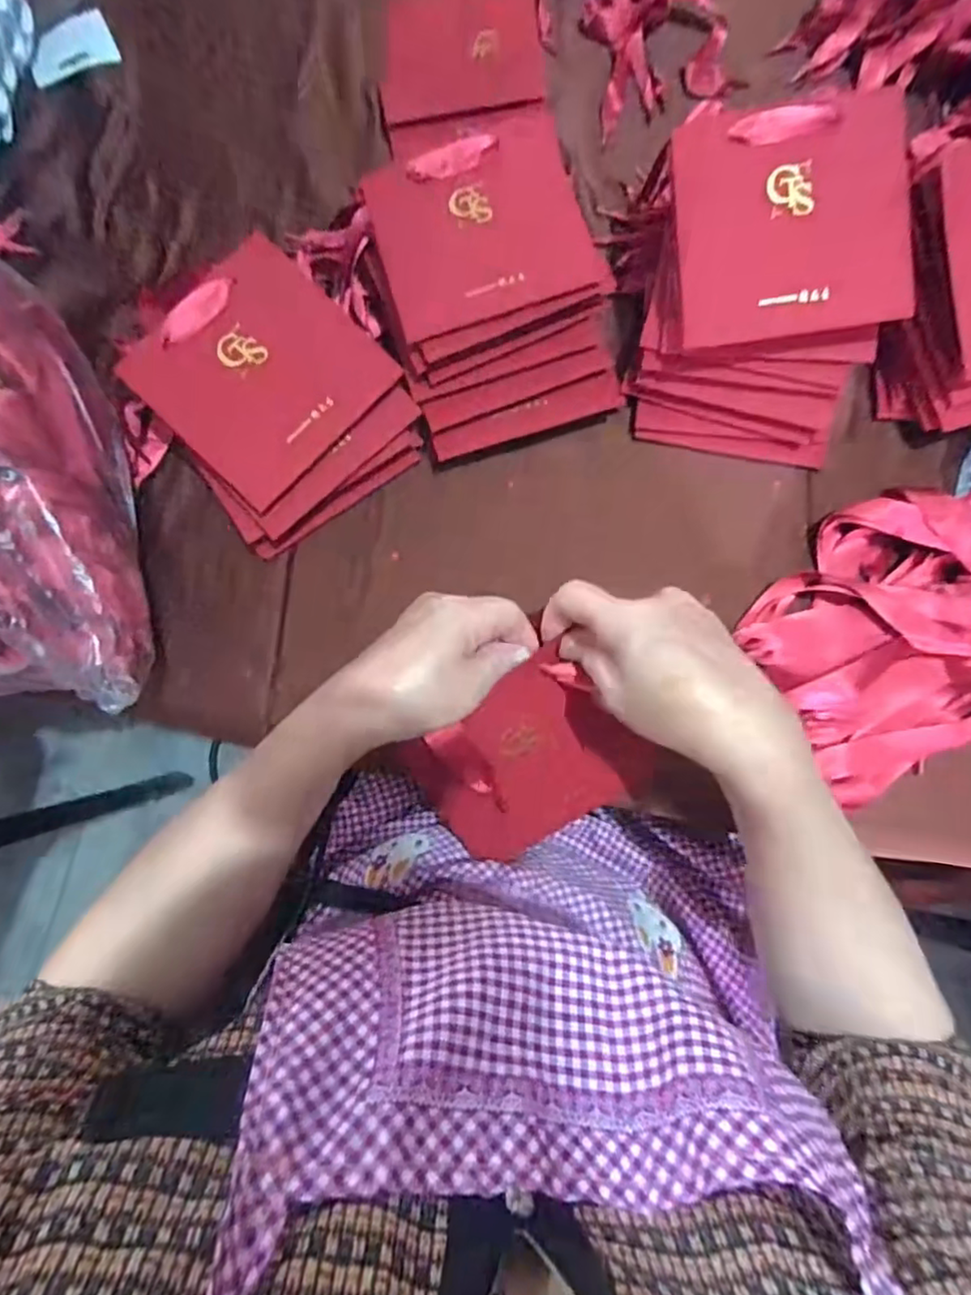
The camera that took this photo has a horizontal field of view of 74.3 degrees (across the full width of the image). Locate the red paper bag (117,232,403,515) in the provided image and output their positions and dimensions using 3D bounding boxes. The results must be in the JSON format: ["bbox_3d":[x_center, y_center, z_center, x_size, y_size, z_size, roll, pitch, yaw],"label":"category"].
[{"bbox_3d":[-0.154,-0.190,0.443,0.135,0.005,0.140,42,81,-6],"label":"red paper bag"}]

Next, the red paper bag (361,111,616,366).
[{"bbox_3d":[-0.001,-0.293,0.457,0.147,0.027,0.140,-21,78,-4],"label":"red paper bag"}]

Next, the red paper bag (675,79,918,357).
[{"bbox_3d":[0.199,-0.276,0.415,0.142,0.007,0.139,-5,96,6],"label":"red paper bag"}]

